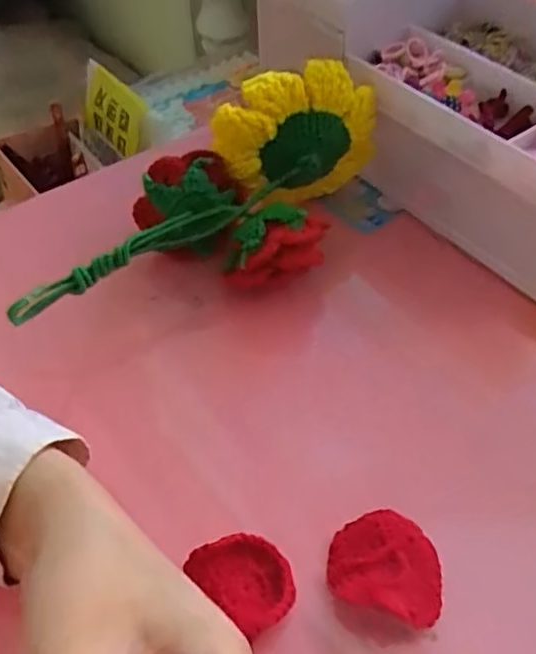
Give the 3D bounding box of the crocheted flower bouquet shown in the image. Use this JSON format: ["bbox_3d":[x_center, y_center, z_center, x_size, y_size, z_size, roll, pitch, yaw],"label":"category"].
[{"bbox_3d":[-0.035,-0.074,0.384,0.241,0.090,0.100,-15,51,-11],"label":"crocheted flower bouquet"}]

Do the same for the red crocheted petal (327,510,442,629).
[{"bbox_3d":[0.053,0.104,0.290,0.049,0.016,0.044,14,51,13],"label":"red crocheted petal"}]

